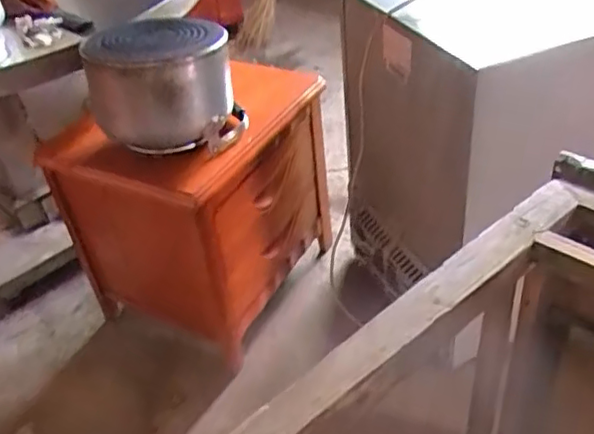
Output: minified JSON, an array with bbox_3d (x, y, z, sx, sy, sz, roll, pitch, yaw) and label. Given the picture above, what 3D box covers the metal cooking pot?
[{"bbox_3d":[-0.231,-0.222,1.128,0.253,0.201,0.223,-12,38,-6],"label":"metal cooking pot"}]

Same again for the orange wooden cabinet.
[{"bbox_3d":[-0.217,-0.036,1.436,0.417,0.502,0.482,16,44,27],"label":"orange wooden cabinet"}]

